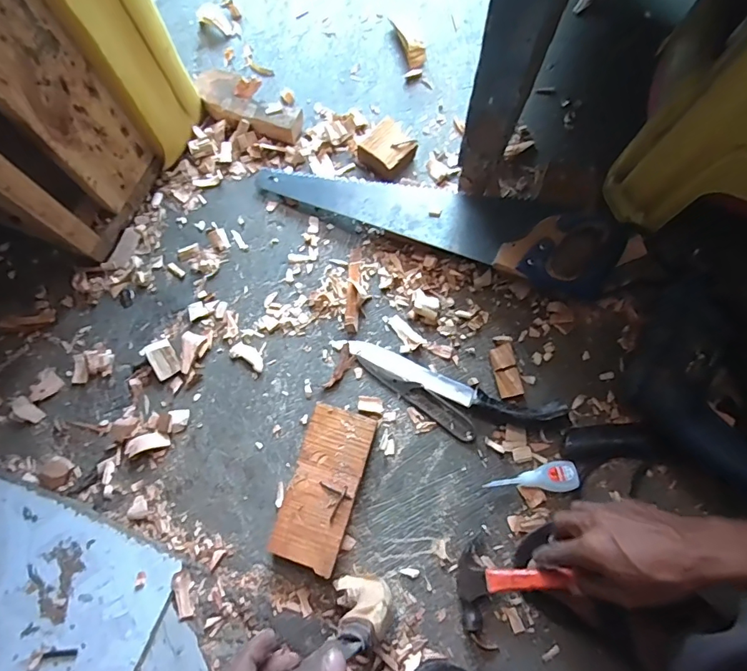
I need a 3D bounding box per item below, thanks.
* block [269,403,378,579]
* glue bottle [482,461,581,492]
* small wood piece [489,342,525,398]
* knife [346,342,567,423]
[{"bbox_3d":[-0.056,0.176,0.553,0.078,0.035,0.176,16,75,5],"label":"block"},{"bbox_3d":[0.188,0.171,0.555,0.107,0.019,0.033,-5,74,-1],"label":"glue bottle"},{"bbox_3d":[0.167,0.045,0.586,0.027,0.022,0.064,-12,74,-3],"label":"small wood piece"},{"bbox_3d":[0.097,0.062,0.581,0.269,0.027,0.035,19,75,6],"label":"knife"}]

